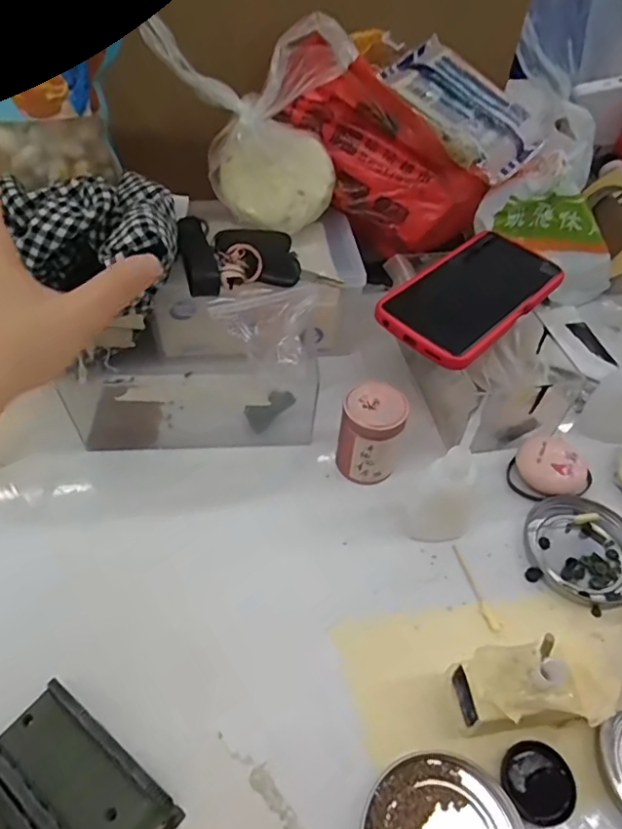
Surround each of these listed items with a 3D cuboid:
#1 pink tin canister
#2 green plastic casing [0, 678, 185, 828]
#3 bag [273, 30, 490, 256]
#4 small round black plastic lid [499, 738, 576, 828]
[{"bbox_3d":[0.042,0.016,0.392,0.043,0.068,0.038,14,48,9],"label":"pink tin canister"},{"bbox_3d":[-0.112,0.180,0.269,0.095,0.018,0.043,31,53,22],"label":"green plastic casing"},{"bbox_3d":[0.061,-0.222,0.476,0.212,0.102,0.073,40,43,-27],"label":"bag"},{"bbox_3d":[0.117,0.187,0.281,0.035,0.009,0.034,2,47,-2],"label":"small round black plastic lid"}]

